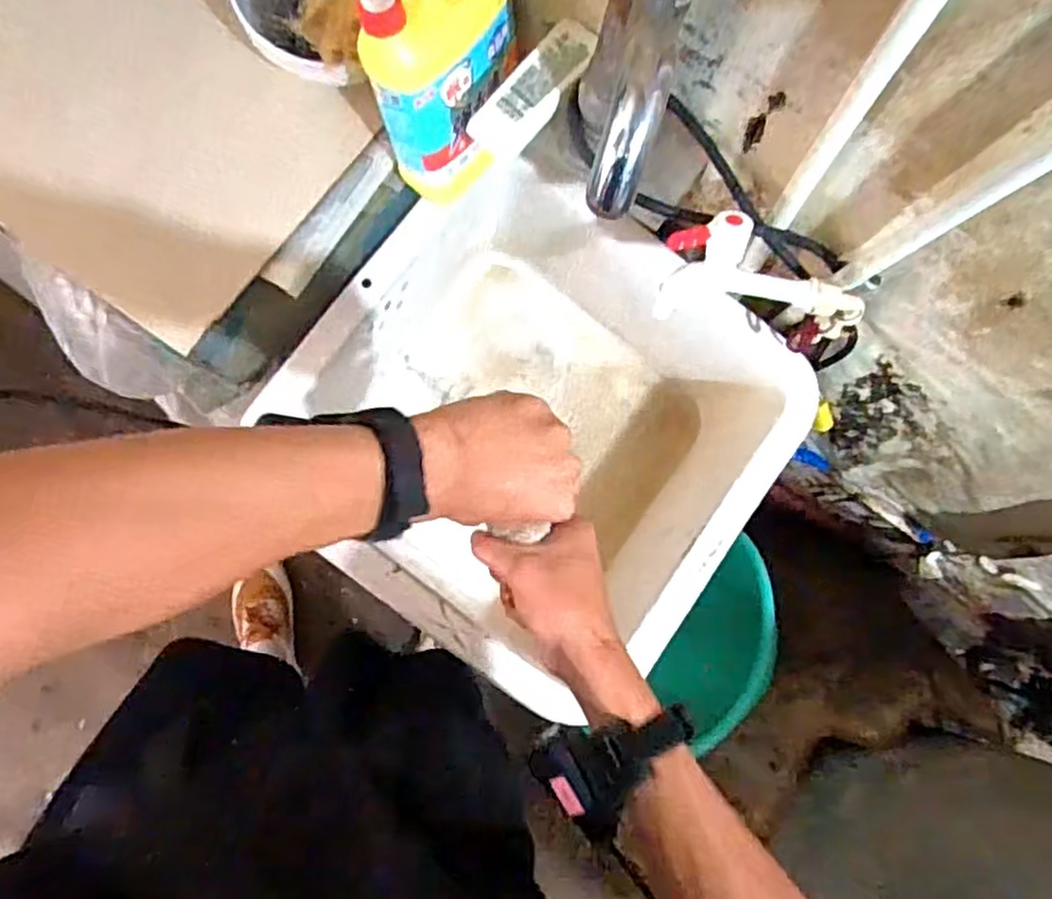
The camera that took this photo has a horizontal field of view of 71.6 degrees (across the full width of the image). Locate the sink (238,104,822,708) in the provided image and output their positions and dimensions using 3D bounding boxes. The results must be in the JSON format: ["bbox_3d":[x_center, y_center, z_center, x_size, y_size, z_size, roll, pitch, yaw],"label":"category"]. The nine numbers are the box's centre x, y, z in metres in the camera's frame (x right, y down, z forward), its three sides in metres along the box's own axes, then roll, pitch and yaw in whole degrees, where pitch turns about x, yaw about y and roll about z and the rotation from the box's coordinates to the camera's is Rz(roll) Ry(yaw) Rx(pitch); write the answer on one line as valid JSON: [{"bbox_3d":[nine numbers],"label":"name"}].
[{"bbox_3d":[0.009,-0.014,0.800,0.446,0.226,0.443,37,81,3],"label":"sink"}]

